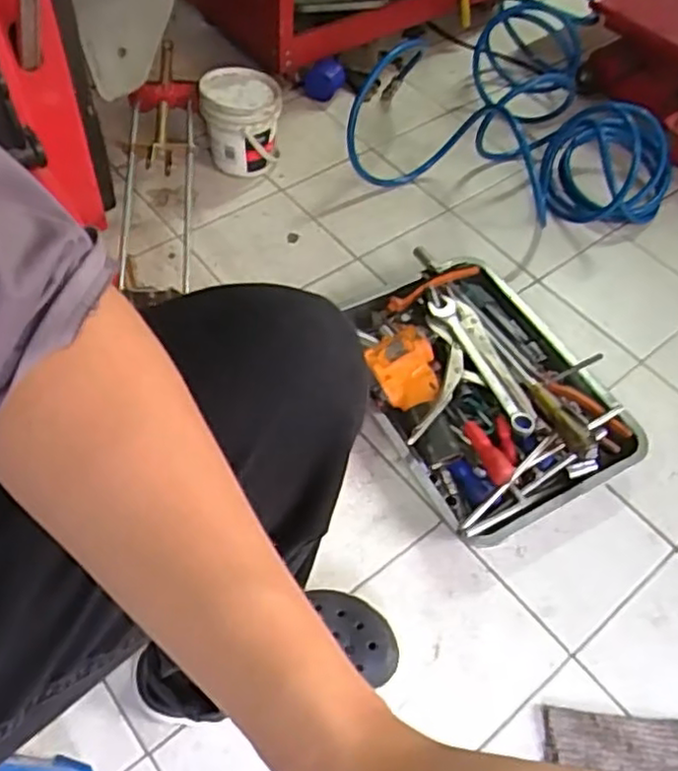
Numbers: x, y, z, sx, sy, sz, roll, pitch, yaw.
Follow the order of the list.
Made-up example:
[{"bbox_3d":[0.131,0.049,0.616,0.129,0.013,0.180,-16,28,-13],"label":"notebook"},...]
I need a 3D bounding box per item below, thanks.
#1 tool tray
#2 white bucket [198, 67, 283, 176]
[{"bbox_3d":[0.184,-0.008,0.900,0.301,0.089,0.380,-23,60,-20],"label":"tool tray"},{"bbox_3d":[-0.159,-0.426,1.130,0.123,0.135,0.122,2,54,-3],"label":"white bucket"}]

